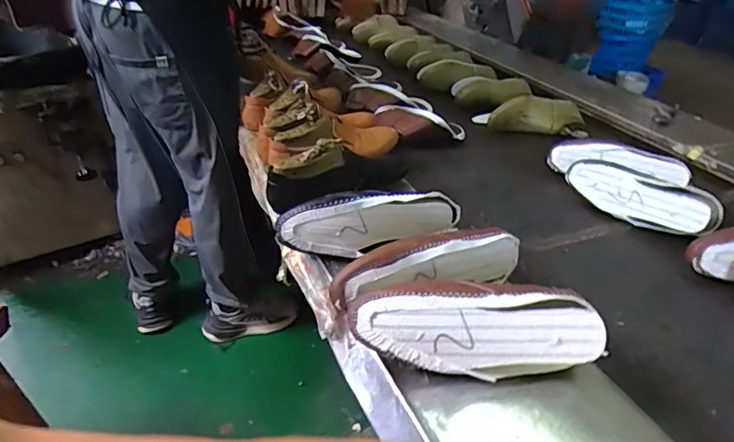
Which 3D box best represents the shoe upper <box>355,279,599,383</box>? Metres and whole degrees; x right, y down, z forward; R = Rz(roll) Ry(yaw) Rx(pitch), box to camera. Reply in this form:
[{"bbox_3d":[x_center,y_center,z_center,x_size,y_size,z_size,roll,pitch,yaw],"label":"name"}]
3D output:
[{"bbox_3d":[0.108,0.107,0.534,0.243,0.074,0.074,4,32,1],"label":"shoe upper"}]

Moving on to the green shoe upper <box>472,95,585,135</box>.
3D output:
[{"bbox_3d":[0.401,-0.278,1.263,0.241,0.074,0.098,3,32,1],"label":"green shoe upper"}]

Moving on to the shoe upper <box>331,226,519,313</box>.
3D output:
[{"bbox_3d":[0.080,0.054,0.611,0.258,0.078,0.043,-12,35,-23],"label":"shoe upper"}]

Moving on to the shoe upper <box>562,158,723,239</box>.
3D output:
[{"bbox_3d":[0.500,-0.047,0.917,0.121,0.073,0.258,-17,37,-29],"label":"shoe upper"}]

